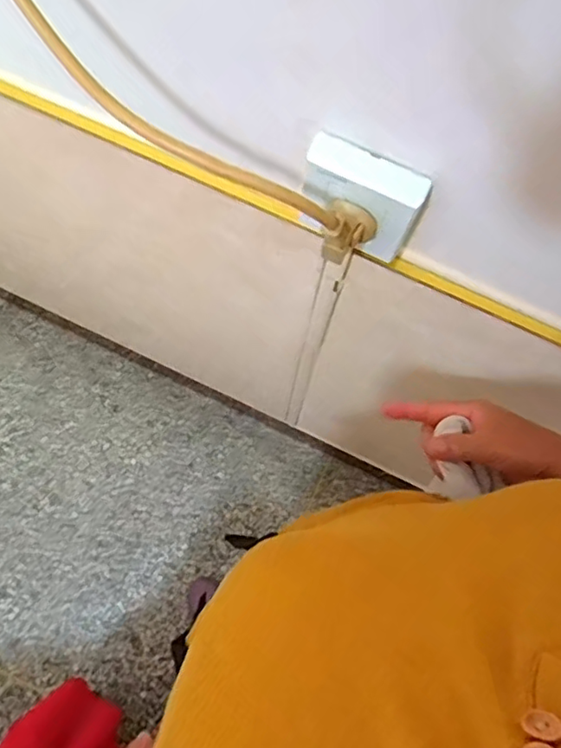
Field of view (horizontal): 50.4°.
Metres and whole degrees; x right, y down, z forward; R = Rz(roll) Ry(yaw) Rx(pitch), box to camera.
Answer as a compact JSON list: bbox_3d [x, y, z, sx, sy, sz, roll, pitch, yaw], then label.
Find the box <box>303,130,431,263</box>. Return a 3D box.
[{"bbox_3d":[0.058,-0.128,0.435,0.082,0.079,0.026,25,74,5],"label":"box"}]

